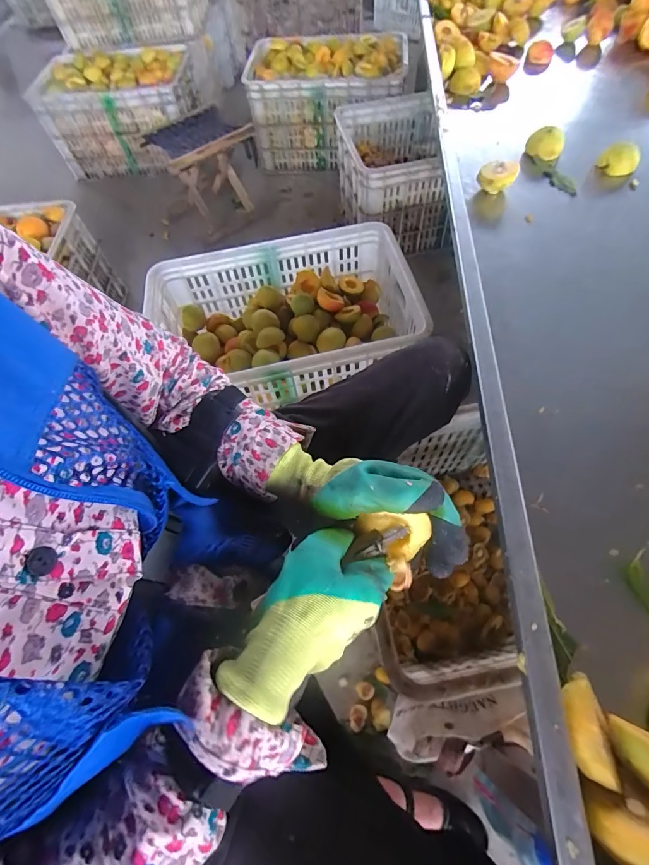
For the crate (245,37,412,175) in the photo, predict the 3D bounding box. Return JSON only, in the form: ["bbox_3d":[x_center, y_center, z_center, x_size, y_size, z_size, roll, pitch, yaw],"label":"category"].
[{"bbox_3d":[0.003,-1.162,1.323,0.536,0.262,0.353,6,63,8],"label":"crate"}]

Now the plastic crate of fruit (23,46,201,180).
[{"bbox_3d":[-0.721,-1.180,1.382,0.530,0.257,0.386,9,63,9],"label":"plastic crate of fruit"}]

